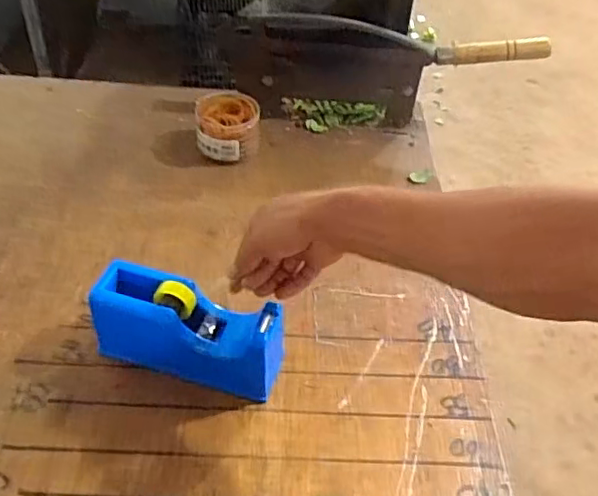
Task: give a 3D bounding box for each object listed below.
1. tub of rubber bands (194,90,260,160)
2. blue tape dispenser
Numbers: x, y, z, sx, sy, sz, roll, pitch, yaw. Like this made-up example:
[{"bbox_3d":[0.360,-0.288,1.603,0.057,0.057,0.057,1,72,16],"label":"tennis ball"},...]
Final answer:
[{"bbox_3d":[-0.113,-0.190,0.915,0.098,0.066,0.090,3,44,-2],"label":"tub of rubber bands"},{"bbox_3d":[-0.116,0.090,0.626,0.200,0.098,0.067,13,44,7],"label":"blue tape dispenser"}]

